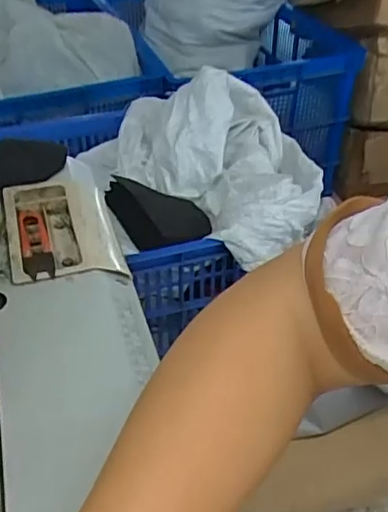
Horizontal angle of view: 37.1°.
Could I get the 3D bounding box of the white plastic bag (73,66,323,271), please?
[{"bbox_3d":[0.009,-0.150,0.854,0.373,0.171,0.309,1,41,-1],"label":"white plastic bag"}]

